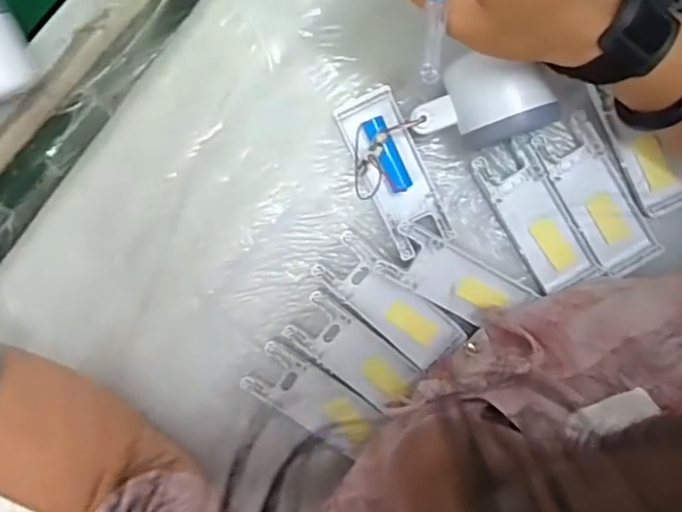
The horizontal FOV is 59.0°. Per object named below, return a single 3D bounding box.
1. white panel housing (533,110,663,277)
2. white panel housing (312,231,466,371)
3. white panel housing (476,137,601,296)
[{"bbox_3d":[0.166,-0.039,0.391,0.039,0.008,0.101,-32,93,4],"label":"white panel housing"},{"bbox_3d":[0.032,0.032,0.401,0.102,0.013,0.038,41,95,-2],"label":"white panel housing"},{"bbox_3d":[0.128,-0.025,0.395,0.041,0.007,0.102,-29,93,4],"label":"white panel housing"}]

